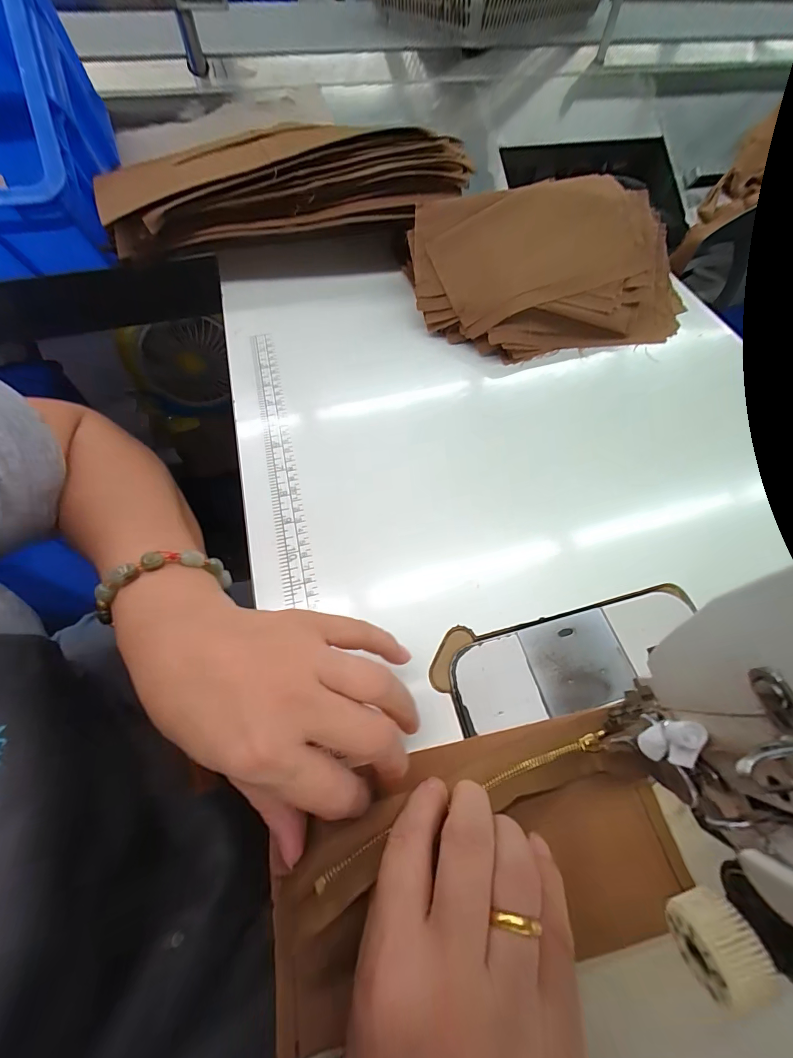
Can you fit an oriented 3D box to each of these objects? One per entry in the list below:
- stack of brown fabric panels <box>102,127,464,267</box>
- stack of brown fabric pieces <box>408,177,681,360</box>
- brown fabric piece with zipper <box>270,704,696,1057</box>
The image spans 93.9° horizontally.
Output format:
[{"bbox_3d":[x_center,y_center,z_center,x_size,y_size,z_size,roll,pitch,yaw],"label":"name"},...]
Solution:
[{"bbox_3d":[-0.126,-0.370,0.405,0.400,0.081,0.113,-7,63,-6],"label":"stack of brown fabric panels"},{"bbox_3d":[0.162,-0.270,0.381,0.280,0.090,0.155,-8,63,-6],"label":"stack of brown fabric pieces"},{"bbox_3d":[0.040,0.167,0.187,0.204,0.020,0.099,-12,63,-10],"label":"brown fabric piece with zipper"}]

